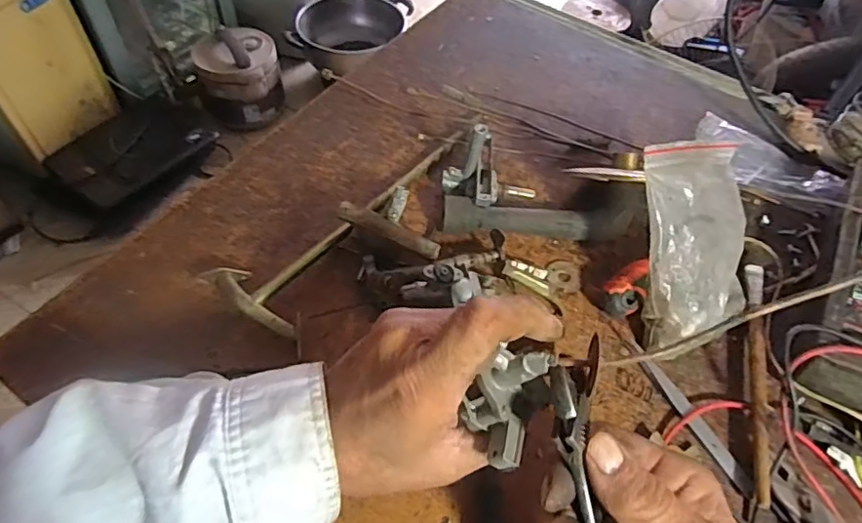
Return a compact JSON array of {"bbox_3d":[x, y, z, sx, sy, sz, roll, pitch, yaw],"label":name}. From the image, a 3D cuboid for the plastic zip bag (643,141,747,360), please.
[{"bbox_3d":[0.185,-0.011,0.389,0.089,0.142,0.027,-13,12,-17],"label":"plastic zip bag"}]

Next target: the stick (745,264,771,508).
[{"bbox_3d":[0.221,0.074,0.382,0.013,0.012,0.178,15,54,8],"label":"stick"}]

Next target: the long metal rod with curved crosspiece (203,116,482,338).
[{"bbox_3d":[-0.056,-0.056,0.446,0.077,0.019,0.269,28,57,17],"label":"long metal rod with curved crosspiece"}]

